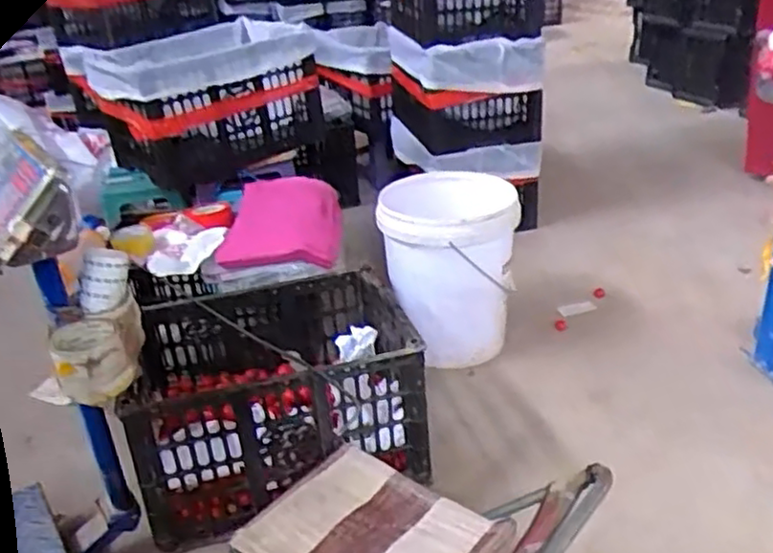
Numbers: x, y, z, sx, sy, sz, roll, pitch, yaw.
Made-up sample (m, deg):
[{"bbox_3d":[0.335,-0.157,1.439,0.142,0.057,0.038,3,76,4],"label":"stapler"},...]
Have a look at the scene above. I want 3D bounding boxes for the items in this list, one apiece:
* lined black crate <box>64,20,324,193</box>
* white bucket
[{"bbox_3d":[-0.462,-0.456,1.838,0.562,0.318,0.365,-23,32,-30],"label":"lined black crate"},{"bbox_3d":[0.144,-0.024,1.593,0.296,0.347,0.279,-8,28,-5],"label":"white bucket"}]

